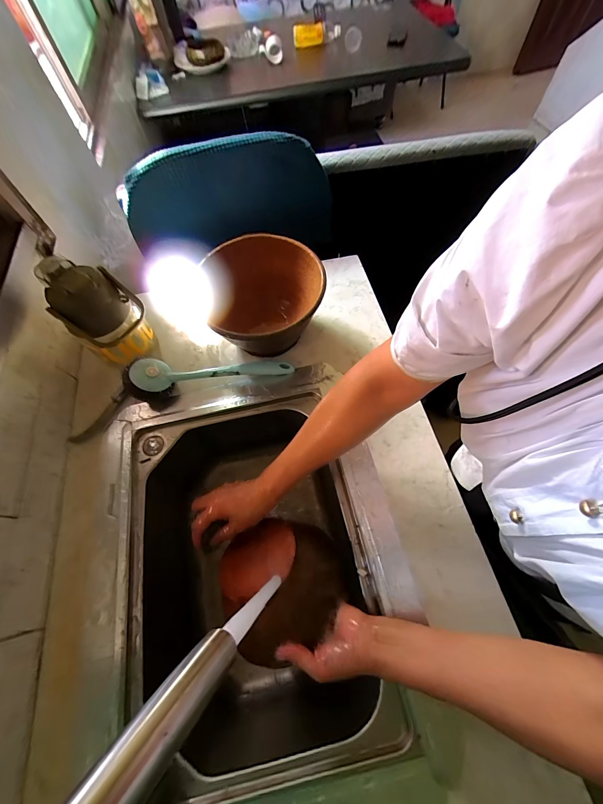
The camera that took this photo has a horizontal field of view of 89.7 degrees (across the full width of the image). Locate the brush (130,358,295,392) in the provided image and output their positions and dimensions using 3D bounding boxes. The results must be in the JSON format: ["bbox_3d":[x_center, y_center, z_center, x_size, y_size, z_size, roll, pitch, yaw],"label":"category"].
[{"bbox_3d":[-0.148,-0.057,0.515,0.265,0.052,0.056,-12,64,-3],"label":"brush"}]

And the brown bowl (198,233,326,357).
[{"bbox_3d":[-0.058,-0.168,0.527,0.185,0.123,0.203,-1,64,2],"label":"brown bowl"}]

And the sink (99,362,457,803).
[{"bbox_3d":[-0.062,0.243,0.487,0.391,0.173,0.546,-13,64,-3],"label":"sink"}]

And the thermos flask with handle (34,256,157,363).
[{"bbox_3d":[-0.314,-0.133,0.495,0.092,0.176,0.105,34,71,18],"label":"thermos flask with handle"}]

